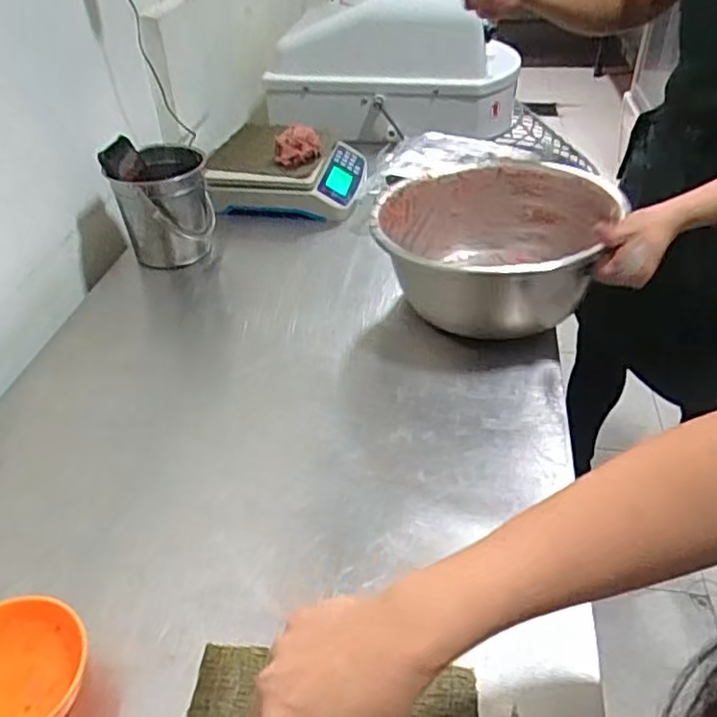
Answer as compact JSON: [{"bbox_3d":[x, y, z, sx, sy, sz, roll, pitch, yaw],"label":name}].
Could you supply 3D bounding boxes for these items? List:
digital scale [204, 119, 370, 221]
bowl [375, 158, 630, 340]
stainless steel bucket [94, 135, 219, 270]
[{"bbox_3d":[-0.114,-0.332,1.140,0.238,0.077,0.276,2,39,5],"label":"digital scale"},{"bbox_3d":[0.163,-0.126,0.814,0.278,0.140,0.274,-1,39,1],"label":"bowl"},{"bbox_3d":[-0.279,-0.221,0.936,0.122,0.153,0.141,-3,39,-1],"label":"stainless steel bucket"}]

